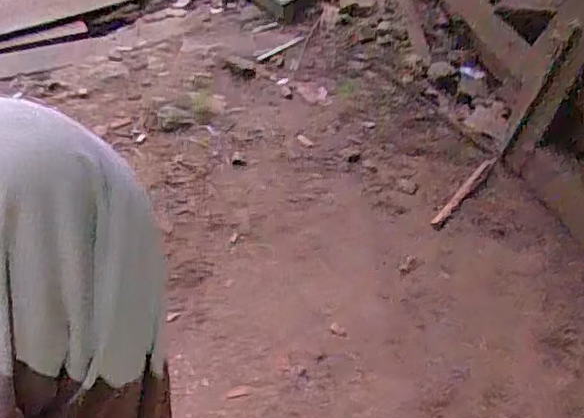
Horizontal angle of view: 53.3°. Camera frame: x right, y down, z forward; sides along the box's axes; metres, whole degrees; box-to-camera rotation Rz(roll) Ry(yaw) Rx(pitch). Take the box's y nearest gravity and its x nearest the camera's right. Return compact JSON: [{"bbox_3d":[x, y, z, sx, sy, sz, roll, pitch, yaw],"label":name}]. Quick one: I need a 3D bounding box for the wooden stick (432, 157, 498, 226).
[{"bbox_3d":[0.279,-0.032,0.938,0.016,0.014,0.200,33,58,23],"label":"wooden stick"}]

